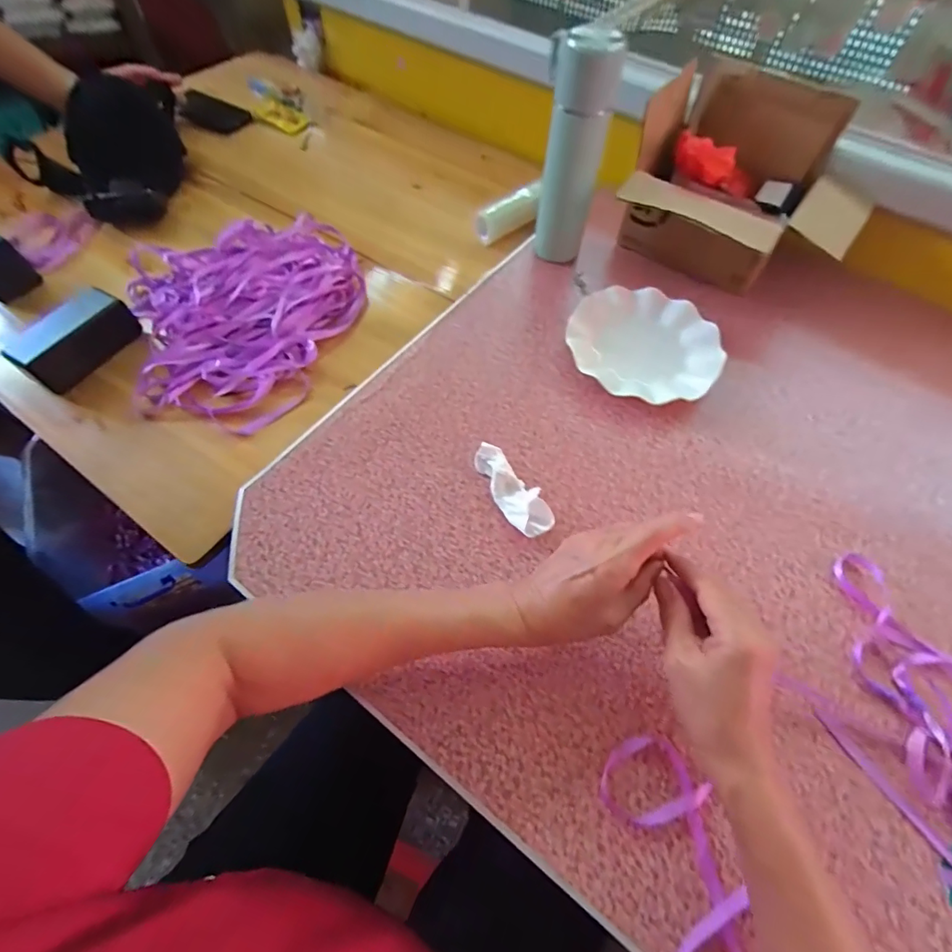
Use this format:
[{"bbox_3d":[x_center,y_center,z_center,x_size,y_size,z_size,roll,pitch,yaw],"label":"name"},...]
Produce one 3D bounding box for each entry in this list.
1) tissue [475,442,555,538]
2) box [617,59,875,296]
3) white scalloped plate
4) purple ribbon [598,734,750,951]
[{"bbox_3d":[0.036,0.014,0.482,0.037,0.025,0.110,-28,66,-16],"label":"tissue"},{"bbox_3d":[0.344,-0.361,0.623,0.278,0.184,0.223,29,64,13],"label":"box"},{"bbox_3d":[0.209,-0.164,0.588,0.175,0.023,0.182,1,61,-1],"label":"white scalloped plate"},{"bbox_3d":[0.151,0.280,0.340,0.077,0.013,0.162,-16,63,-10],"label":"purple ribbon"}]

